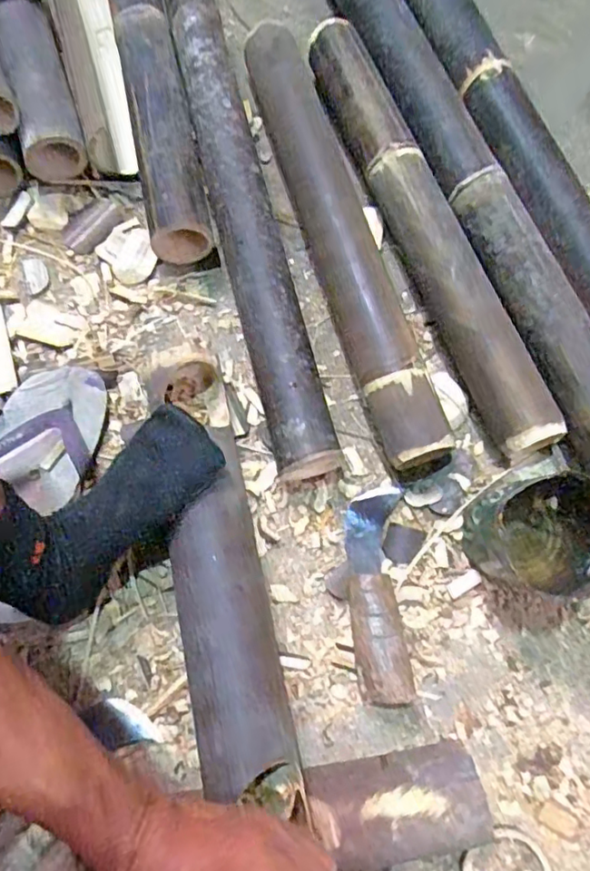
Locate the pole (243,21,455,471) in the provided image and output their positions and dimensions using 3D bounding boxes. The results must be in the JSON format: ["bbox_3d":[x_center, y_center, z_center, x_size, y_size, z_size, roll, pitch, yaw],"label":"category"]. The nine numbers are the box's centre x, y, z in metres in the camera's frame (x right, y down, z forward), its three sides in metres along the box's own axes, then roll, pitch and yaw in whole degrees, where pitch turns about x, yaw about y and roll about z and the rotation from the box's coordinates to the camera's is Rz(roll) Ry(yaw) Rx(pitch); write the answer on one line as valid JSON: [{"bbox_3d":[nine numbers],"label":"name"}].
[{"bbox_3d":[0.051,-0.214,0.638,0.062,0.070,0.539,-17,76,-5],"label":"pole"}]

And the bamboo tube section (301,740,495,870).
[{"bbox_3d":[0.083,0.320,0.490,0.145,0.059,0.086,-12,75,-3],"label":"bamboo tube section"}]

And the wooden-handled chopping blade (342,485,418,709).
[{"bbox_3d":[0.081,0.153,0.562,0.060,0.050,0.197,-2,62,-1],"label":"wooden-handled chopping blade"}]

